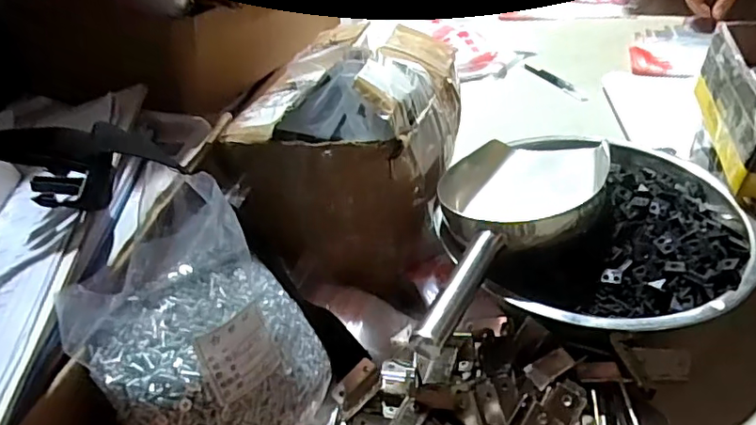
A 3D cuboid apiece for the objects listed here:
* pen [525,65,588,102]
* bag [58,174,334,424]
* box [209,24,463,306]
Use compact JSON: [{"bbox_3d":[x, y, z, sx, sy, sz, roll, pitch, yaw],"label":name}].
[{"bbox_3d":[0.253,-0.187,0.825,0.020,0.005,0.126,-19,40,-18],"label":"pen"},{"bbox_3d":[-0.110,0.085,0.367,0.133,0.123,0.129,25,46,33],"label":"bag"},{"bbox_3d":[-0.015,-0.061,0.525,0.156,0.172,0.235,7,39,15],"label":"box"}]

